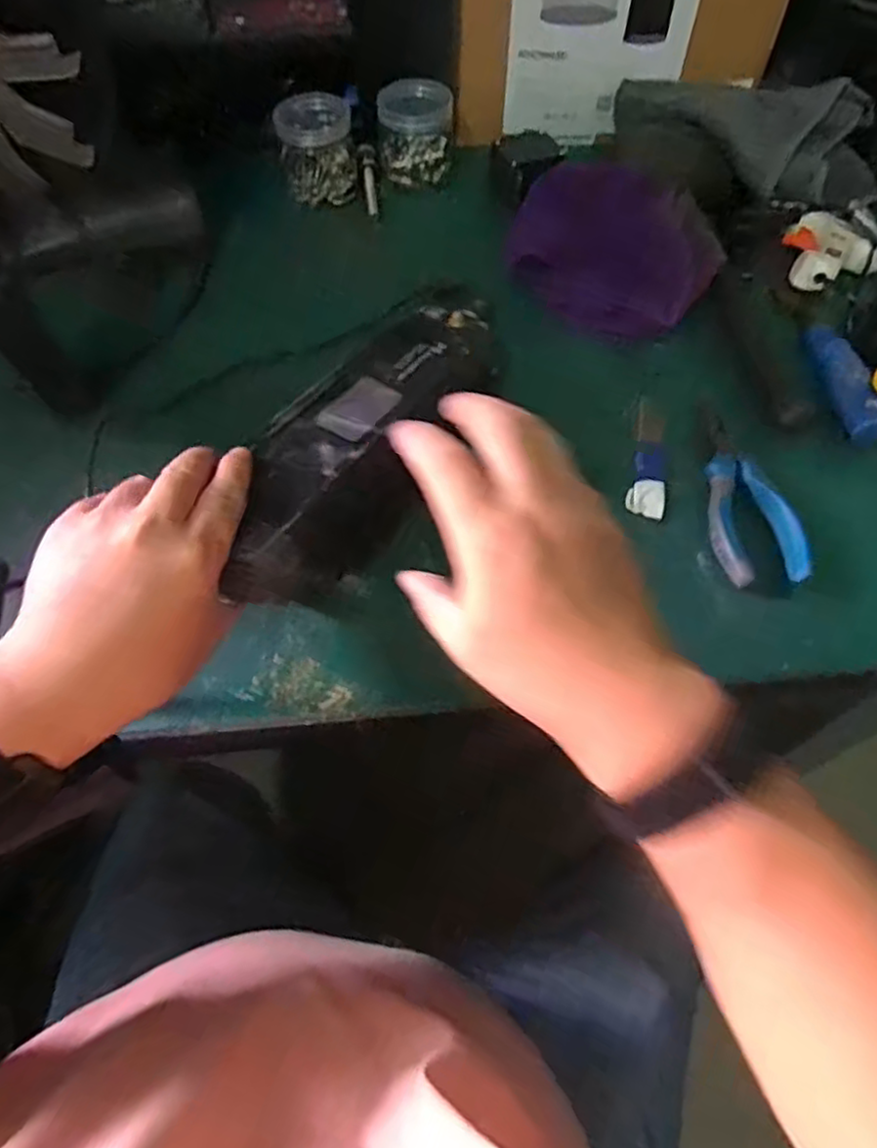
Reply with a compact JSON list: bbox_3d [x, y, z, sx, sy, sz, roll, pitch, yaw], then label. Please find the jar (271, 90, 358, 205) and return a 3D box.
[{"bbox_3d":[-0.102,-0.359,0.576,0.059,0.068,0.055,0,60,0],"label":"jar"}]

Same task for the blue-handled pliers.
[{"bbox_3d":[0.186,-0.054,0.425,0.048,0.013,0.133,-6,60,-3],"label":"blue-handled pliers"}]

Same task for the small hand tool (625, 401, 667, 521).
[{"bbox_3d":[0.140,-0.074,0.447,0.024,0.008,0.085,11,61,7],"label":"small hand tool"}]

